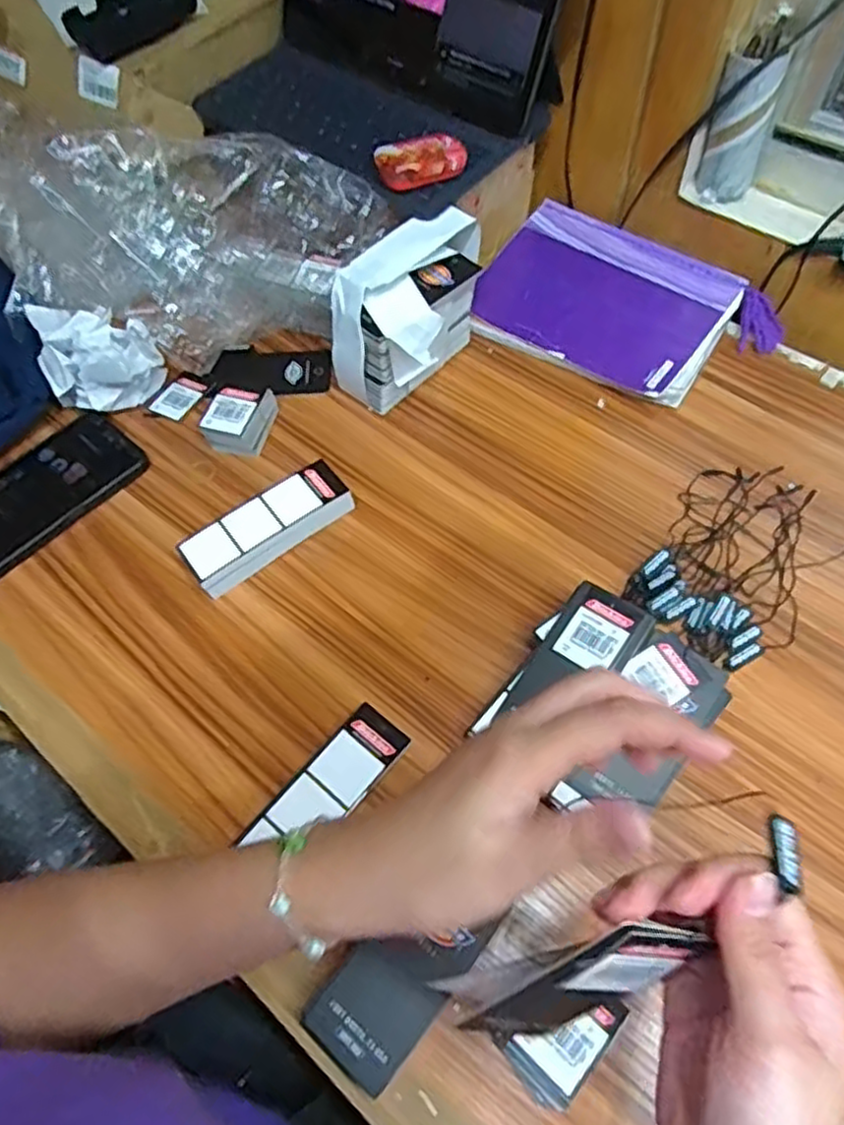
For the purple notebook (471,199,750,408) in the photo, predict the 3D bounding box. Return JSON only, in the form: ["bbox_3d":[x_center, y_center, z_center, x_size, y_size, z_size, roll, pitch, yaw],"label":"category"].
[{"bbox_3d":[0.152,-0.222,0.606,0.202,0.031,0.156,29,66,20],"label":"purple notebook"}]

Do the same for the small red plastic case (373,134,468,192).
[{"bbox_3d":[0.000,-0.306,0.540,0.069,0.020,0.039,-18,60,-8],"label":"small red plastic case"}]

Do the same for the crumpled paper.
[{"bbox_3d":[-0.254,-0.161,0.549,0.079,0.079,0.088,-35,63,-15],"label":"crumpled paper"}]

